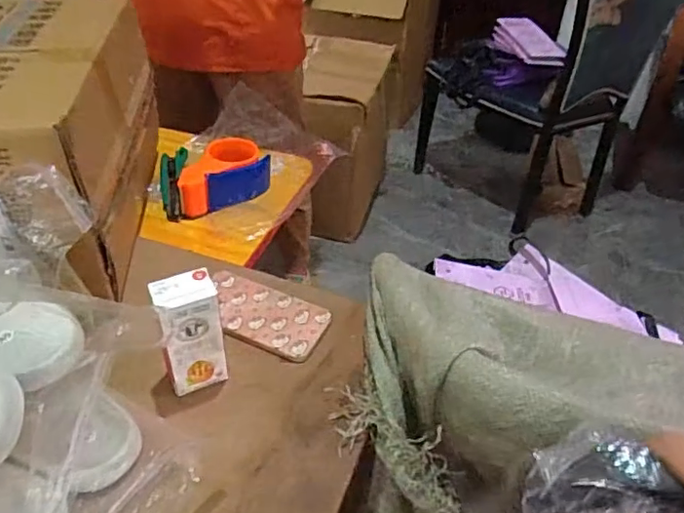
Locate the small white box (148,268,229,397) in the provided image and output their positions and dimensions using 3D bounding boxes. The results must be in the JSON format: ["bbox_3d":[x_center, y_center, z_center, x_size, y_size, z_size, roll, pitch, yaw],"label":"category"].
[{"bbox_3d":[-0.149,0.076,0.559,0.060,0.126,0.041,-15,43,-20],"label":"small white box"}]

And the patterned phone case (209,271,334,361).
[{"bbox_3d":[-0.095,0.066,0.666,0.156,0.010,0.087,17,42,17],"label":"patterned phone case"}]

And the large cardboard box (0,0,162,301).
[{"bbox_3d":[-0.404,-0.138,0.688,0.281,0.233,0.372,-2,40,-5],"label":"large cardboard box"}]

